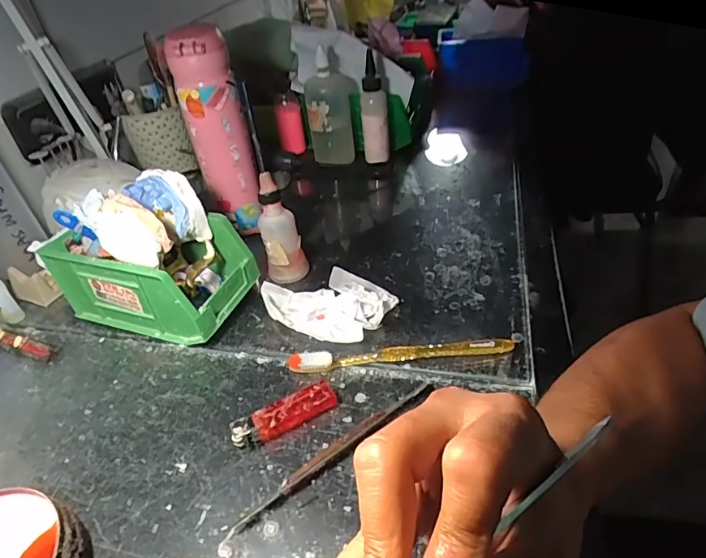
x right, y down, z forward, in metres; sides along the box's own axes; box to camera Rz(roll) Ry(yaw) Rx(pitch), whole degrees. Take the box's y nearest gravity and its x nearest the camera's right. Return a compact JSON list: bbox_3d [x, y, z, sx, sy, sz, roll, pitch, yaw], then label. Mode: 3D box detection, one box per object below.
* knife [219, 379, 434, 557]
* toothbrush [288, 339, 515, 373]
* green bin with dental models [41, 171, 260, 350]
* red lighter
[{"bbox_3d":[-0.012,0.124,0.339,0.185,0.012,0.011,-29,45,-25],"label":"knife"},{"bbox_3d":[0.041,0.063,0.400,0.187,0.021,0.010,-6,39,1],"label":"toothbrush"},{"bbox_3d":[-0.196,-0.024,0.456,0.166,0.131,0.093,10,42,19],"label":"green bin with dental models"},{"bbox_3d":[-0.053,0.106,0.366,0.081,0.014,0.023,-24,42,-20],"label":"red lighter"}]

